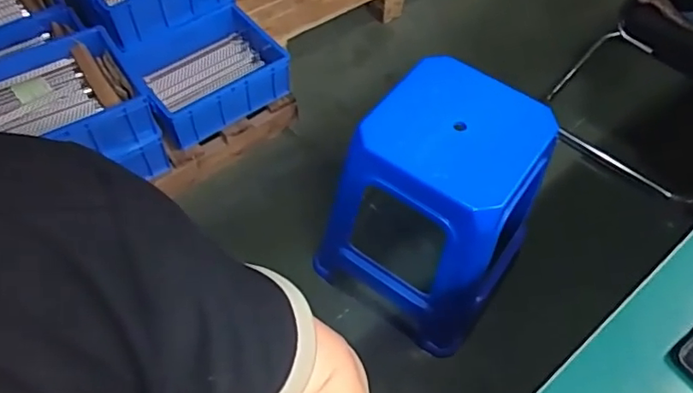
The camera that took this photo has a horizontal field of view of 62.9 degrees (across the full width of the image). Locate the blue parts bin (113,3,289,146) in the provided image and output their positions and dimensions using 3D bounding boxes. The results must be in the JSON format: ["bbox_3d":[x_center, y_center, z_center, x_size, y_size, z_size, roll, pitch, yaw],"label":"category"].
[{"bbox_3d":[-0.345,-0.318,1.447,0.353,0.106,0.286,-31,63,-21],"label":"blue parts bin"}]

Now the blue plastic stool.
[{"bbox_3d":[0.183,0.027,1.125,0.323,0.451,0.320,31,61,17],"label":"blue plastic stool"}]

